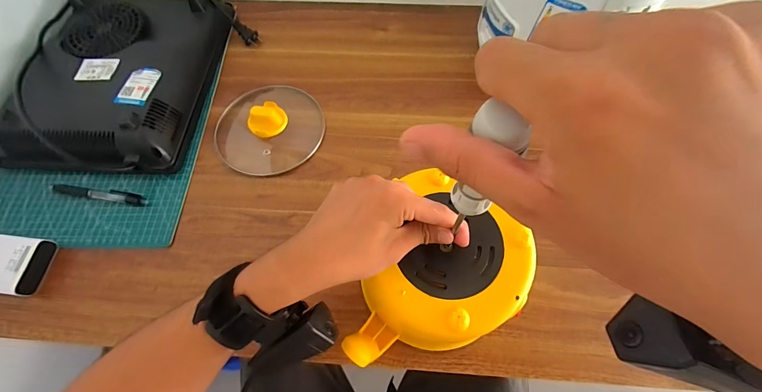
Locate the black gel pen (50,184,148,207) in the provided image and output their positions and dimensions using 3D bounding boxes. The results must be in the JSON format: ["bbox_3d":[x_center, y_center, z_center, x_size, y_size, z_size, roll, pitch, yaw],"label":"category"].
[{"bbox_3d":[-0.383,-0.004,0.446,0.145,0.011,0.018,9,65,6],"label":"black gel pen"}]

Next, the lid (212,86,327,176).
[{"bbox_3d":[-0.166,-0.110,0.479,0.152,0.041,0.156,-1,64,1],"label":"lid"}]

